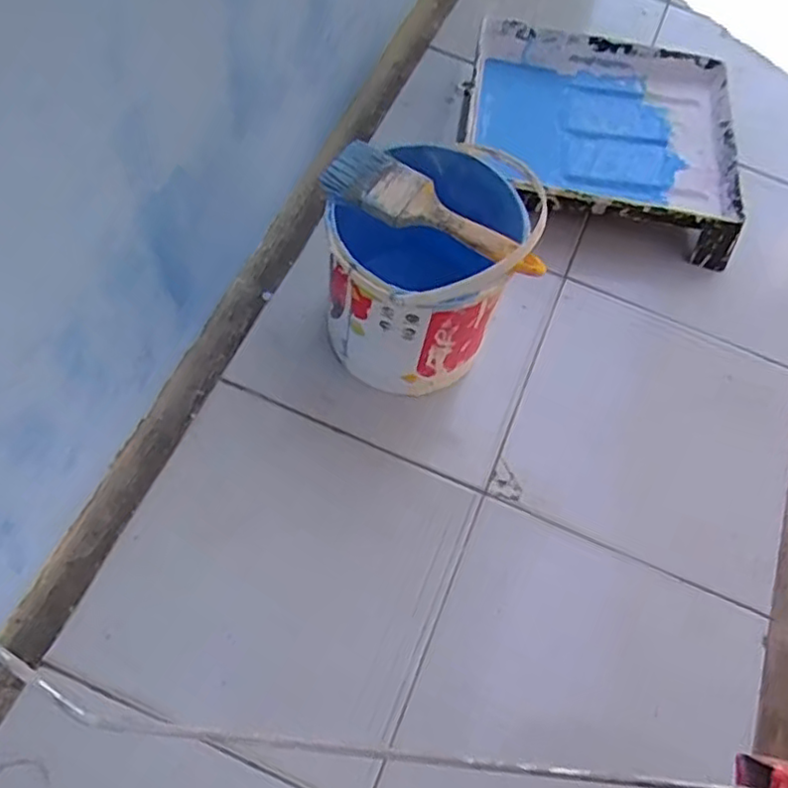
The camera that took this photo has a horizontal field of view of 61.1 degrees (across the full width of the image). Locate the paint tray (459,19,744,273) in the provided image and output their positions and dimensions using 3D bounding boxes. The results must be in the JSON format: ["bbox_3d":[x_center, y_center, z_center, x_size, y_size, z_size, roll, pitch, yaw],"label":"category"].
[{"bbox_3d":[0.263,-0.345,0.867,0.339,0.087,0.307,11,54,2],"label":"paint tray"}]

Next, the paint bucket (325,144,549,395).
[{"bbox_3d":[0.034,-0.107,0.657,0.167,0.203,0.178,3,54,-4],"label":"paint bucket"}]

